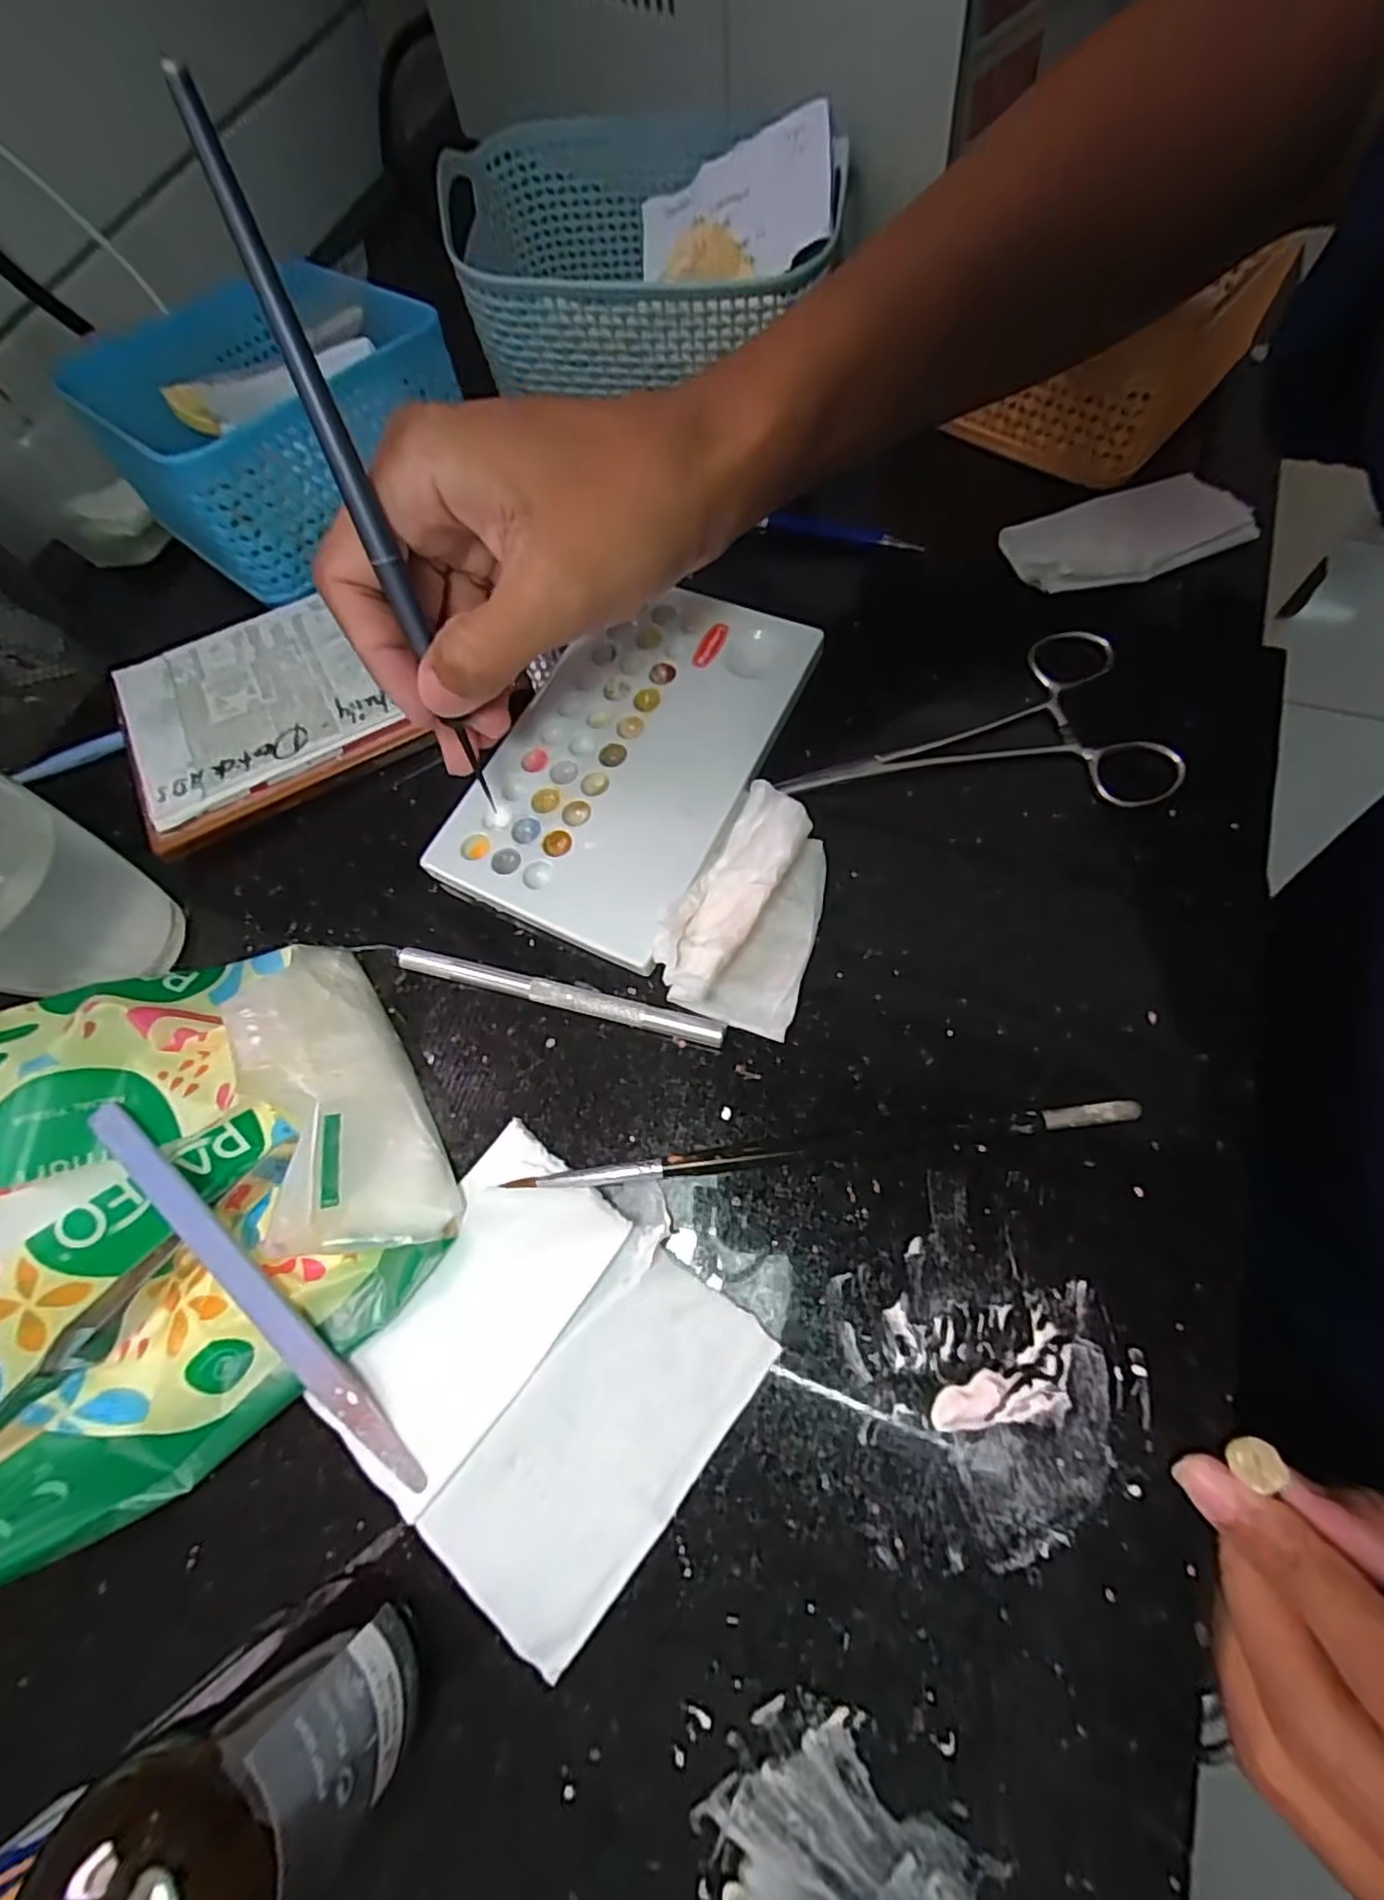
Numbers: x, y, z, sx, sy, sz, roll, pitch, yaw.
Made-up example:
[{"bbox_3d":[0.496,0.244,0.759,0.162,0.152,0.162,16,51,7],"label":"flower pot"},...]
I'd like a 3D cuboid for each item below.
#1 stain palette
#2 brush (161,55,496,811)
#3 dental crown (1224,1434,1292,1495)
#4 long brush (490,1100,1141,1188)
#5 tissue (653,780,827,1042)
[{"bbox_3d":[-0.024,-0.076,0.250,0.093,0.008,0.151,24,73,10],"label":"stain palette"},{"bbox_3d":[-0.087,-0.114,0.188,0.007,0.167,0.014,-16,46,-4],"label":"brush"},{"bbox_3d":[0.127,0.115,0.150,0.009,0.006,0.007,-11,70,-2],"label":"dental crown"},{"bbox_3d":[0.037,0.059,0.199,0.186,0.008,0.006,-6,70,0],"label":"long brush"},{"bbox_3d":[0.019,-0.016,0.223,0.047,0.016,0.079,16,71,8],"label":"tissue"}]

